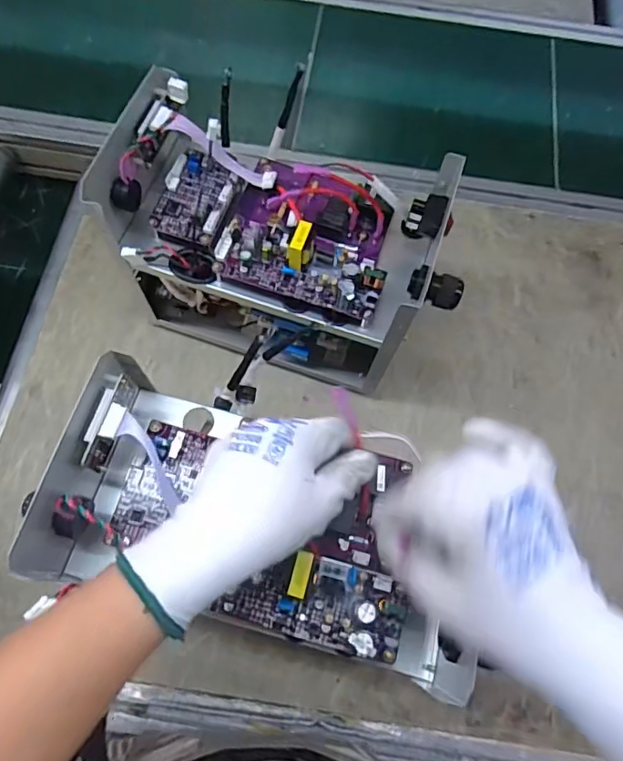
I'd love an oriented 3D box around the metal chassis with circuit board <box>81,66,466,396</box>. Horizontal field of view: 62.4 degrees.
[{"bbox_3d":[-0.030,-0.129,0.514,0.273,0.226,0.171,17,69,6],"label":"metal chassis with circuit board"}]

